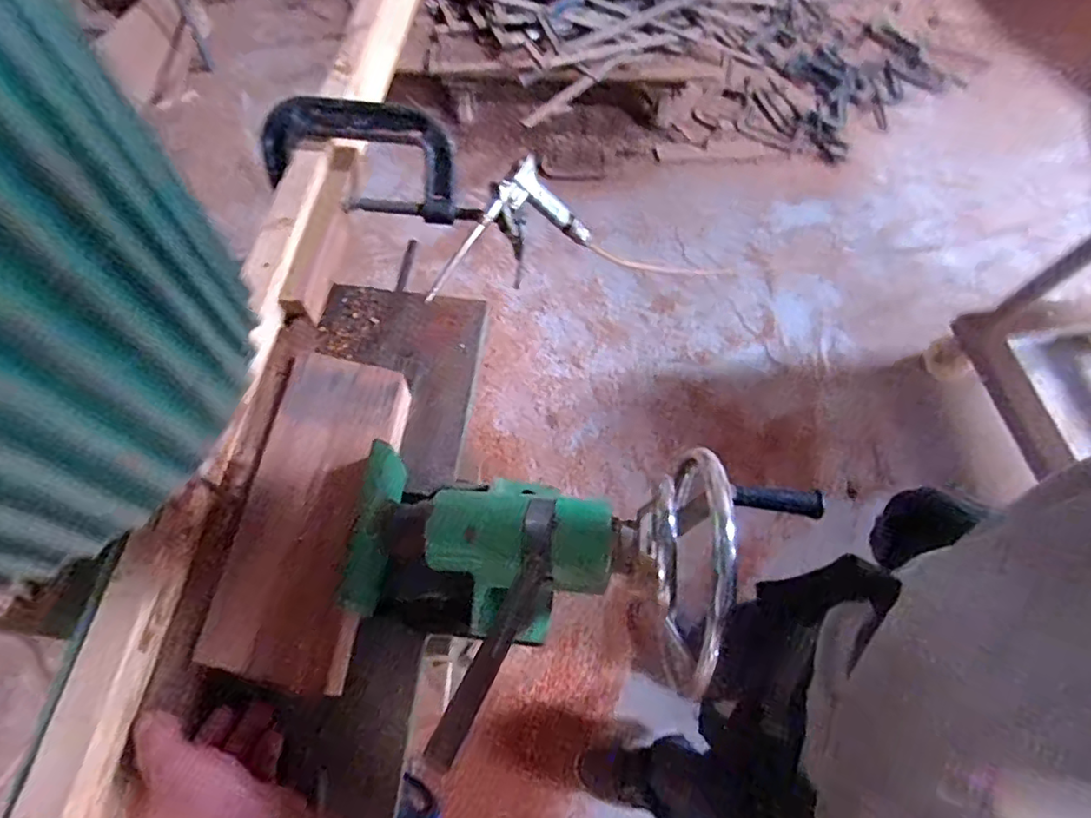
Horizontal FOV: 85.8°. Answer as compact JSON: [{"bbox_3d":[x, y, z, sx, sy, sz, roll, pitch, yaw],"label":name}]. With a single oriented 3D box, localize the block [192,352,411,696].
[{"bbox_3d":[-0.187,0.081,0.480,0.117,0.049,0.256,10,64,2],"label":"block"}]

